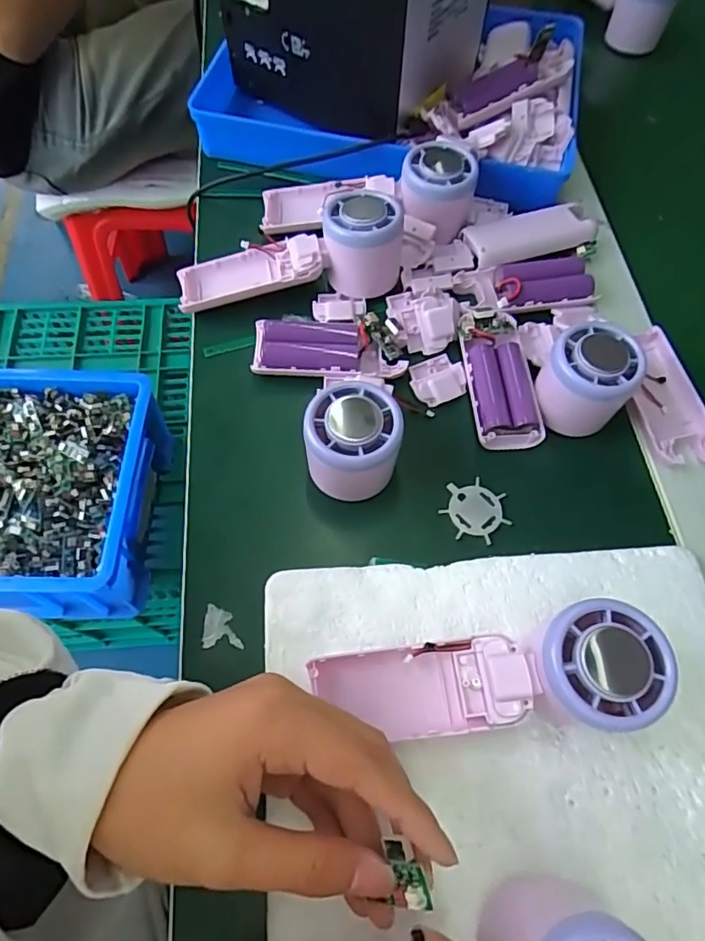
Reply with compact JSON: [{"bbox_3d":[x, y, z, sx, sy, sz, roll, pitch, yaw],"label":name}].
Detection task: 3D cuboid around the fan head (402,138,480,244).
[{"bbox_3d":[0.065,-0.215,0.425,0.056,0.050,0.070,15,64,5],"label":"fan head"}]

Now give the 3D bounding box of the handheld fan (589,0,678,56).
[{"bbox_3d":[0.279,-0.520,0.585,0.048,0.063,0.157,-10,65,-8],"label":"handheld fan"}]

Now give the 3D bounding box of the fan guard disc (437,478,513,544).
[{"bbox_3d":[0.075,0.024,0.342,0.037,0.004,0.041,-38,71,-19],"label":"fan guard disc"}]

